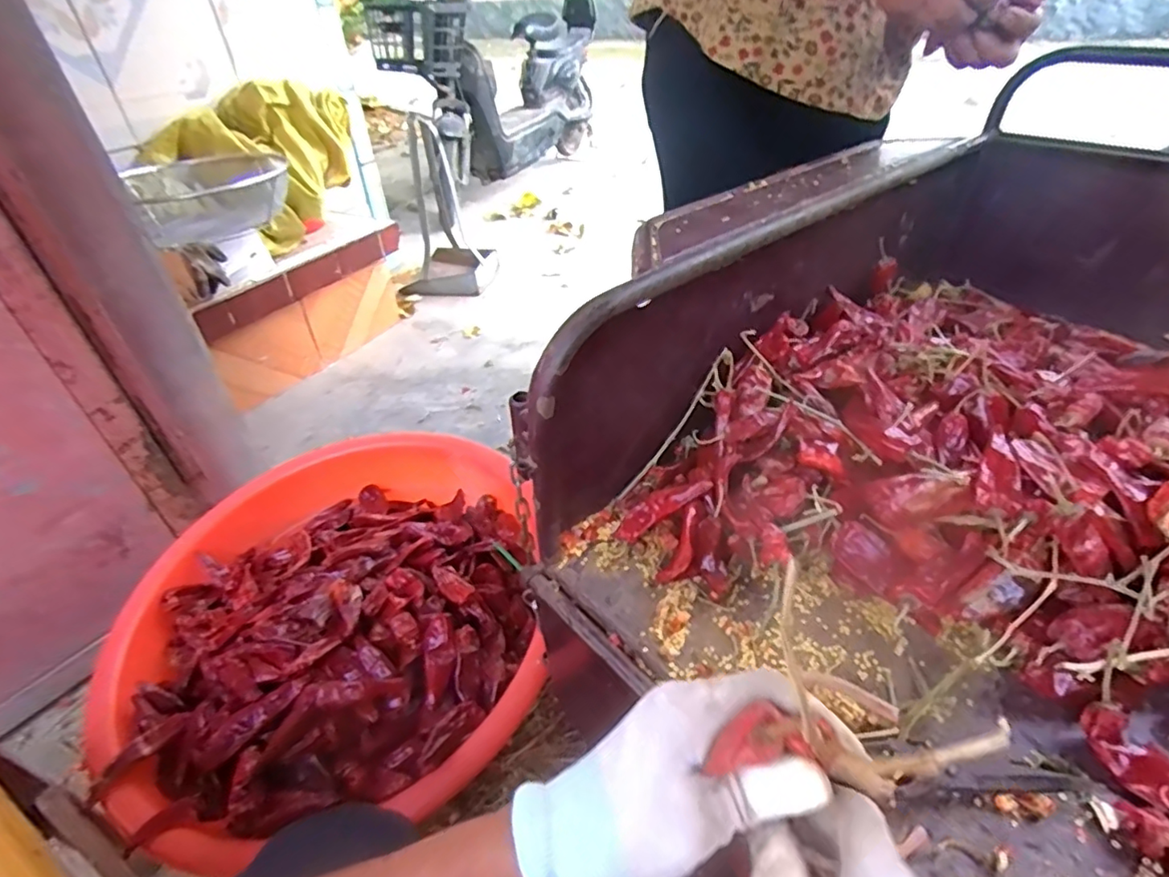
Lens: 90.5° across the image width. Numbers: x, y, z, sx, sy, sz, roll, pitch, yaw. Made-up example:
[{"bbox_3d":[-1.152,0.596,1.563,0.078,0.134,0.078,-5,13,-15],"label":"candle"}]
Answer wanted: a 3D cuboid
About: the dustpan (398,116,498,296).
[{"bbox_3d":[-0.440,-0.723,1.784,0.276,0.434,0.443,-7,40,-5],"label":"dustpan"}]

